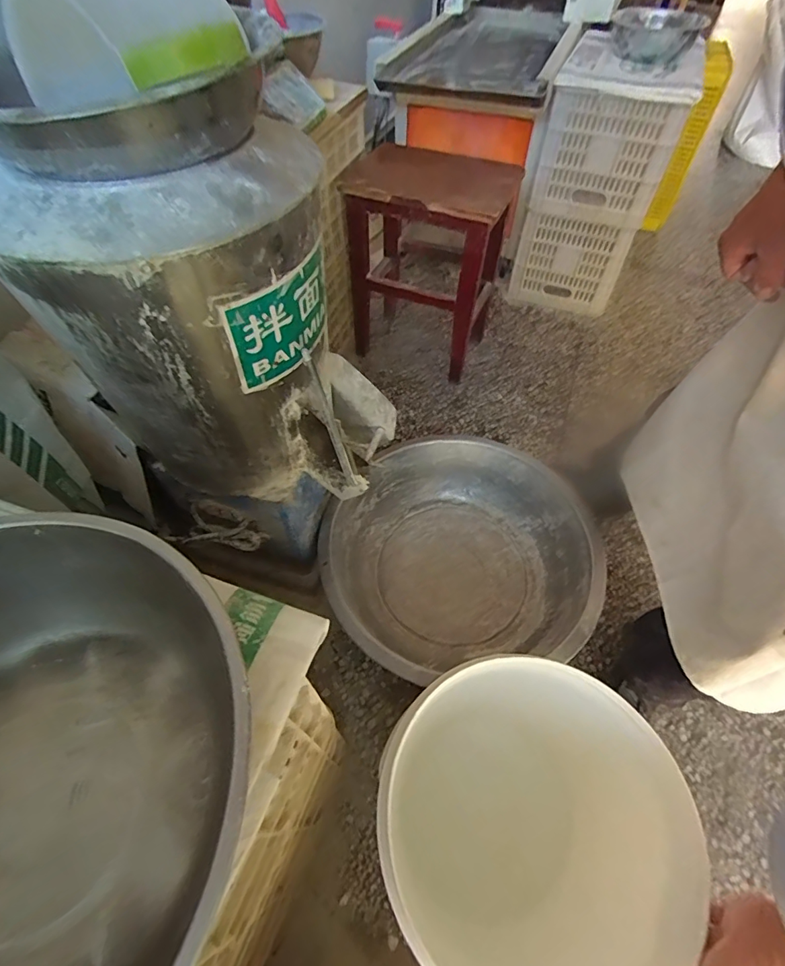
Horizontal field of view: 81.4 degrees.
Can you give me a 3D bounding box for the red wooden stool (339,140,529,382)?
[{"bbox_3d":[0.084,-0.557,1.188,0.391,0.440,0.300,22,58,18],"label":"red wooden stool"}]

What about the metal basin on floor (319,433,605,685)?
[{"bbox_3d":[0.130,0.132,0.917,0.498,0.150,0.464,-1,54,2],"label":"metal basin on floor"}]

